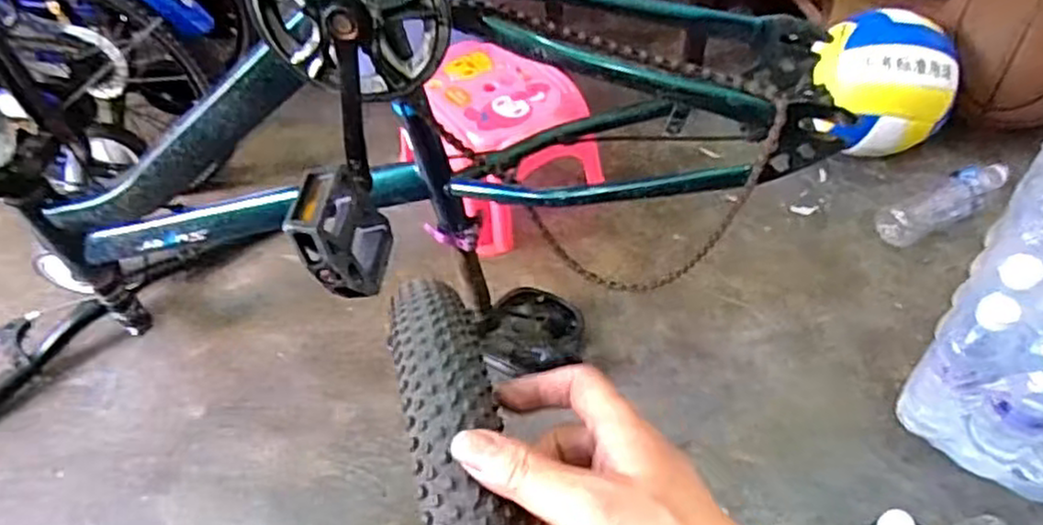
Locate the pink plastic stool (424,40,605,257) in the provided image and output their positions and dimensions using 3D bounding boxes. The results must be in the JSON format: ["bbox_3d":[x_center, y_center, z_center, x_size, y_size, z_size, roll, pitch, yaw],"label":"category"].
[{"bbox_3d":[-0.030,-0.166,1.068,0.221,0.177,0.242,-36,57,-22],"label":"pink plastic stool"}]

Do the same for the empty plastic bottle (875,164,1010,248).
[{"bbox_3d":[0.594,-0.082,1.012,0.205,0.059,0.056,-23,53,-13],"label":"empty plastic bottle"}]

